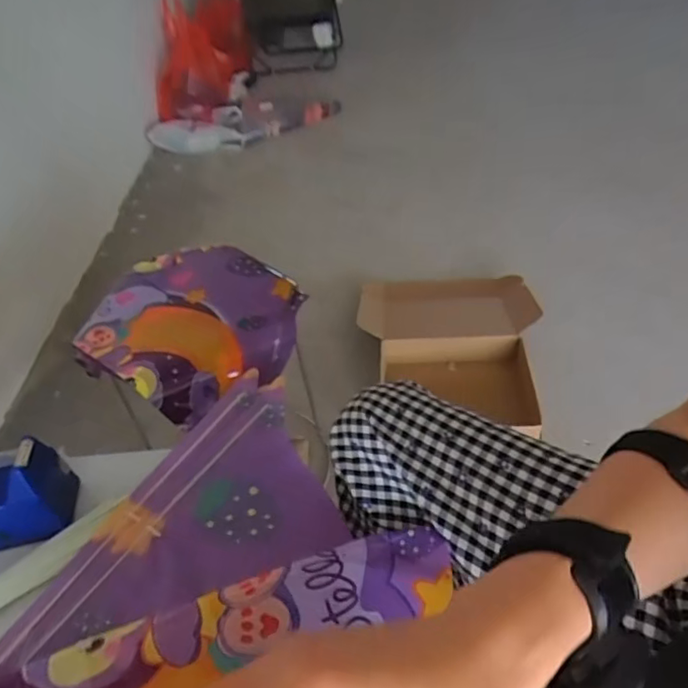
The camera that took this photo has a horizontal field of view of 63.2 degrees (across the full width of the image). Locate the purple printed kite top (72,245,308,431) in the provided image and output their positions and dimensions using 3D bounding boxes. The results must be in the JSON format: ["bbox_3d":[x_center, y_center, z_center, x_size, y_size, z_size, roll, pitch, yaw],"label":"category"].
[{"bbox_3d":[-0.238,-0.044,0.886,0.345,0.056,0.316,-4,42,4],"label":"purple printed kite top"}]

